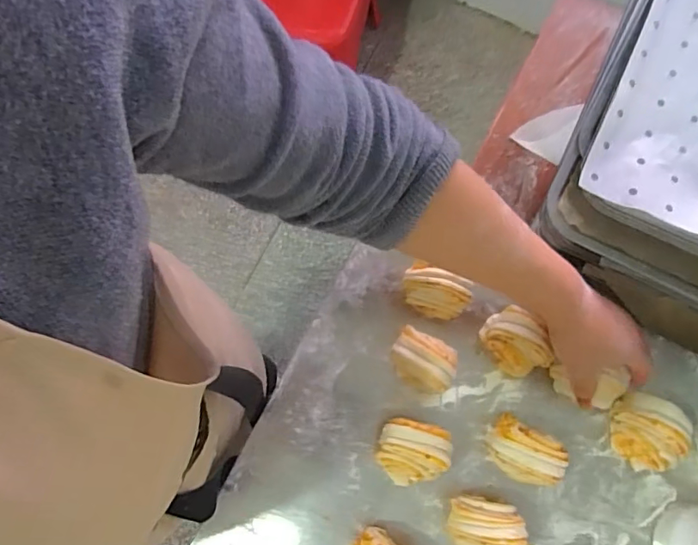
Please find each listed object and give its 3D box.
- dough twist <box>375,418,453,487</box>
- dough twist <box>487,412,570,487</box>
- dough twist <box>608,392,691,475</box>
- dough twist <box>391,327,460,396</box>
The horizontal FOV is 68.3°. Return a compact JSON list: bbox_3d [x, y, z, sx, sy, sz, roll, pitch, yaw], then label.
[{"bbox_3d":[0.059,0.174,0.490,0.067,0.057,0.066,11,77,5],"label":"dough twist"},{"bbox_3d":[0.166,0.171,0.490,0.068,0.055,0.055,32,80,9],"label":"dough twist"},{"bbox_3d":[0.285,0.152,0.495,0.064,0.053,0.059,0,77,2],"label":"dough twist"},{"bbox_3d":[0.072,0.089,0.510,0.062,0.053,0.050,29,79,8],"label":"dough twist"}]

